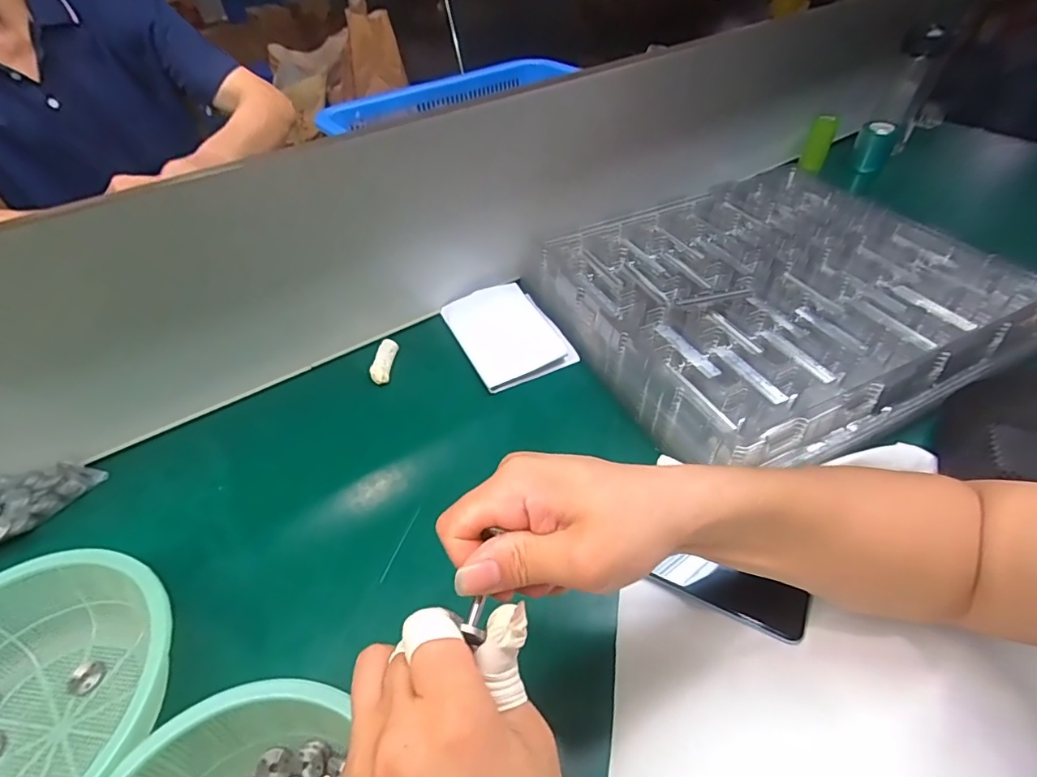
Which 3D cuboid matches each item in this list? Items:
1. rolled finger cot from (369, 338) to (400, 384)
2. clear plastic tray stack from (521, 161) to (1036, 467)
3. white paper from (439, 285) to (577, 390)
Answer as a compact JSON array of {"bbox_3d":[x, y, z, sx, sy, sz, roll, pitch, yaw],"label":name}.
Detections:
[{"bbox_3d":[-0.148,-0.030,0.563,0.021,0.018,0.057,1,42,4],"label":"rolled finger cot"},{"bbox_3d":[0.286,-0.112,0.580,0.457,0.068,0.390,-21,49,-16],"label":"clear plastic tray stack"},{"bbox_3d":[-0.012,-0.064,0.583,0.106,0.016,0.150,-24,50,-12],"label":"white paper"}]

